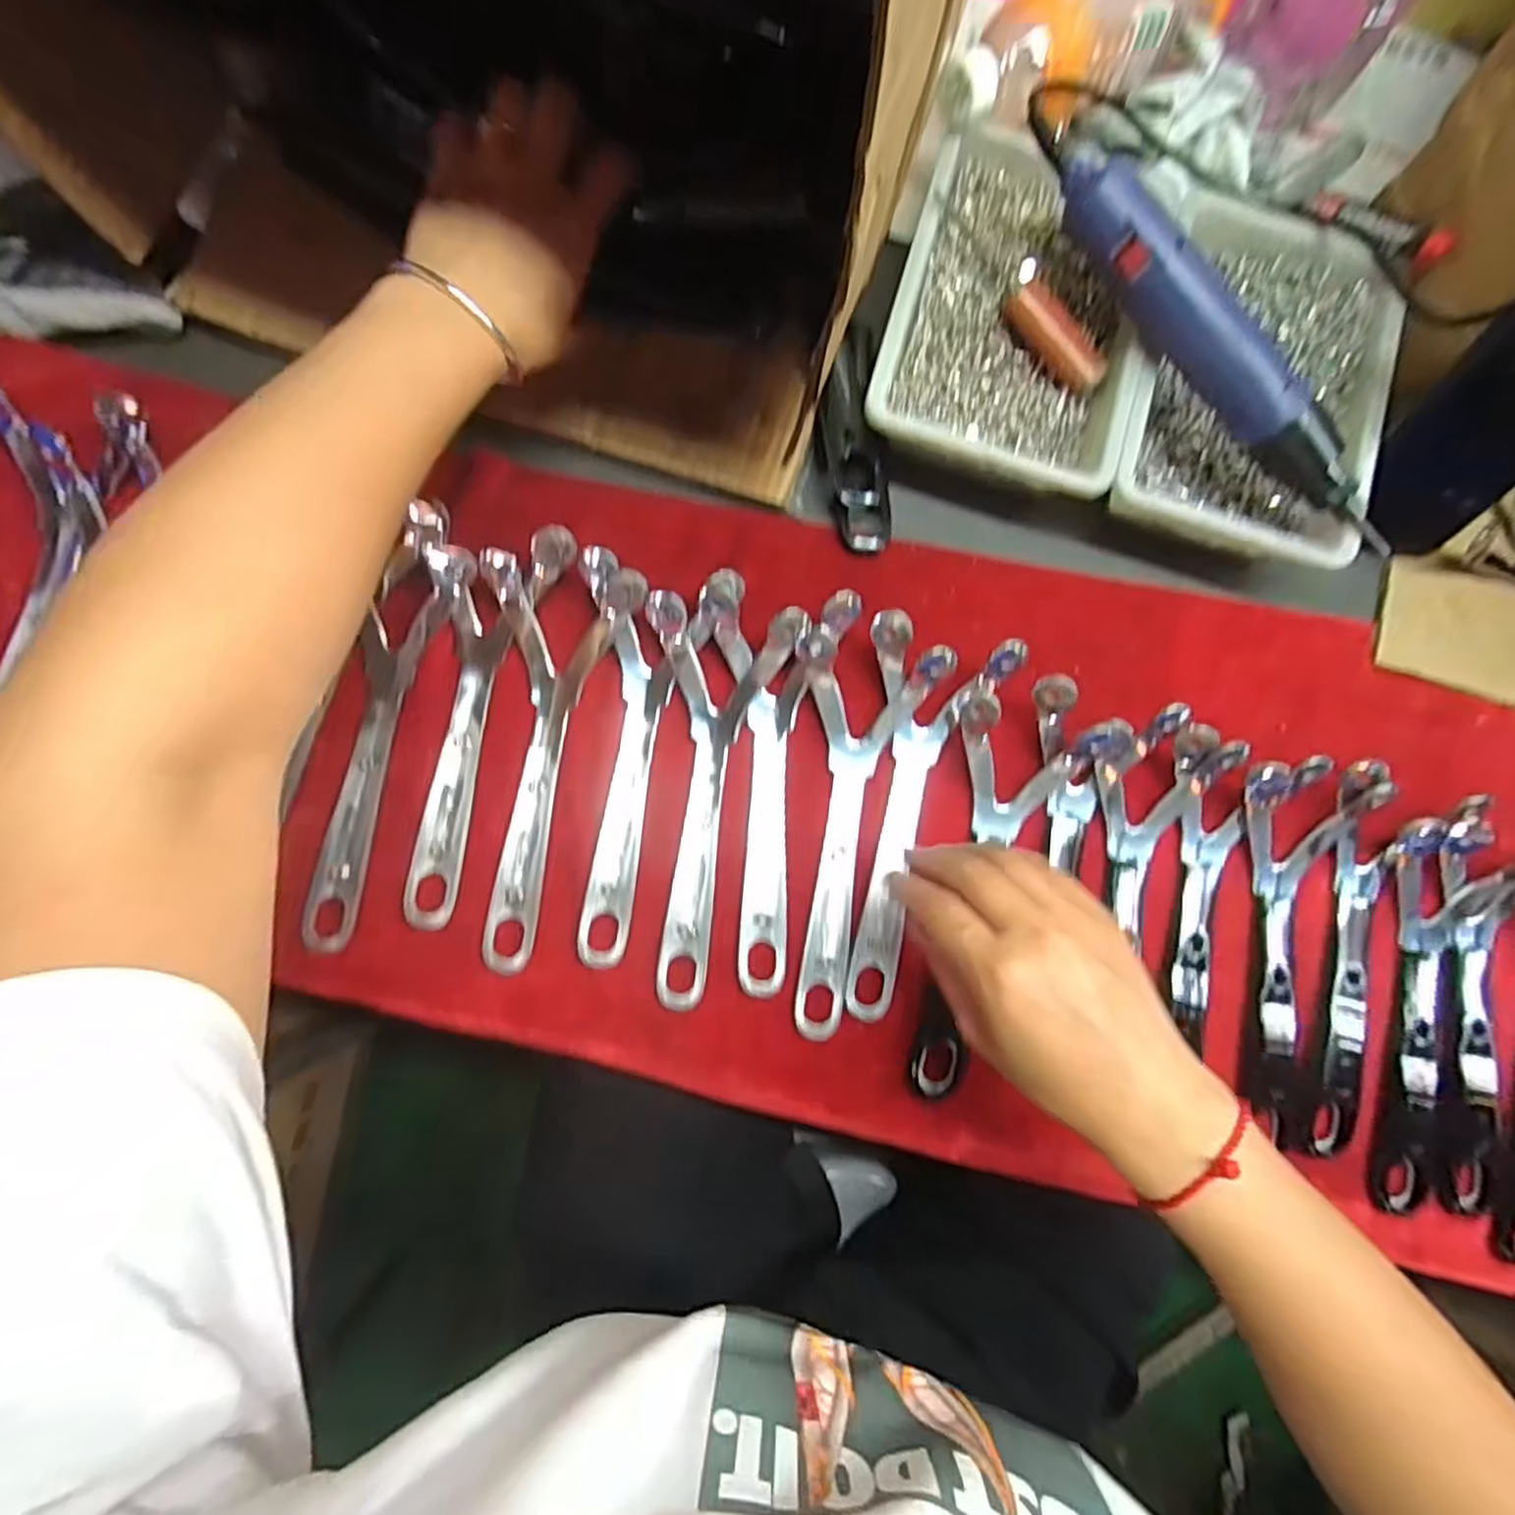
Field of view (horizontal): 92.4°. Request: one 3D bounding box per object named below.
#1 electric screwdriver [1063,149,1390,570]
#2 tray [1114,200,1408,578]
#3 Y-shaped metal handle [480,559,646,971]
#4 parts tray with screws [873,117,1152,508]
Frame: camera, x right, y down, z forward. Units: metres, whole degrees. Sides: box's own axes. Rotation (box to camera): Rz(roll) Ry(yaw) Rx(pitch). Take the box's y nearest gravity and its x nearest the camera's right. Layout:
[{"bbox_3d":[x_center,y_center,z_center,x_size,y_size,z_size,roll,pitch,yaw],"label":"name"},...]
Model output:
[{"bbox_3d":[0.254,-0.217,0.393,0.034,0.036,0.257,-42,88,-8],"label":"electric screwdriver"},{"bbox_3d":[0.300,-0.227,0.435,0.145,0.038,0.210,18,83,-2],"label":"tray"},{"bbox_3d":[-0.117,0.005,0.399,0.082,0.030,0.220,7,83,-3],"label":"Y-shaped metal handle"},{"bbox_3d":[0.159,-0.265,0.425,0.147,0.036,0.199,17,83,-2],"label":"parts tray with screws"}]

